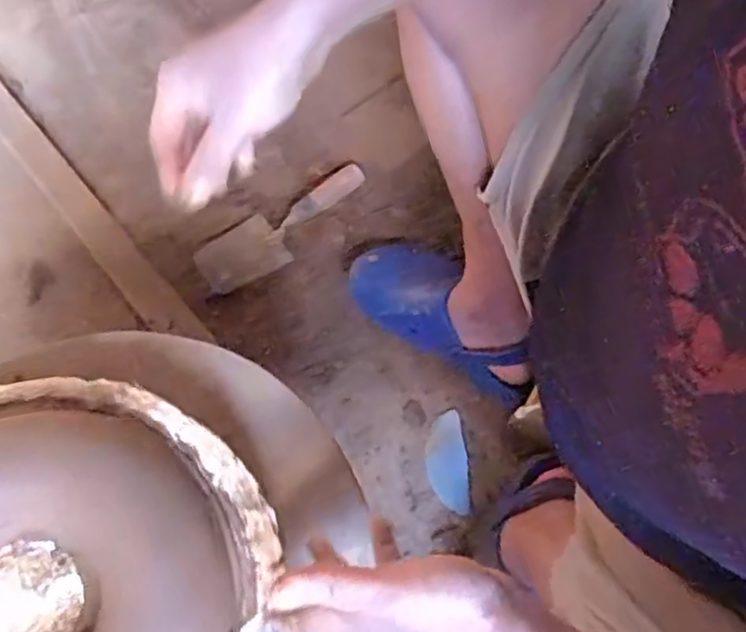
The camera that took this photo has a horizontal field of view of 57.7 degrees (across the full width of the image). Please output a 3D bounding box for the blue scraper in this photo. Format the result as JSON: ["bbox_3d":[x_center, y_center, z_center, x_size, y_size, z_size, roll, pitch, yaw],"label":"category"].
[{"bbox_3d":[0.088,0.173,0.802,0.049,0.005,0.115,-6,72,-5],"label":"blue scraper"}]

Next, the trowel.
[{"bbox_3d":[-0.112,-0.112,0.868,0.235,0.036,0.070,-26,74,-11],"label":"trowel"}]

